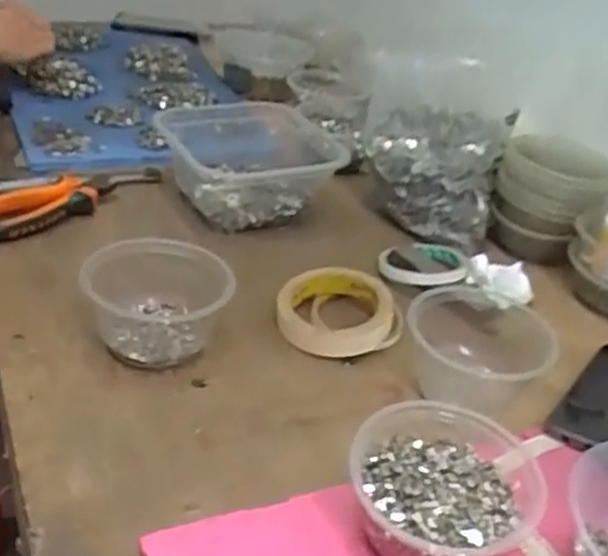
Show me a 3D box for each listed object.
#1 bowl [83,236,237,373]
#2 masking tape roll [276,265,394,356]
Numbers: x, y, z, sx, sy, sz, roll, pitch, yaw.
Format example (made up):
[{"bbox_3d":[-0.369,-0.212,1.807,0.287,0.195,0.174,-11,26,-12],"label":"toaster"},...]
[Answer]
[{"bbox_3d":[-0.117,0.020,0.603,0.113,0.058,0.094,-1,34,-15],"label":"bowl"},{"bbox_3d":[0.027,0.029,0.664,0.098,0.032,0.098,1,34,-8],"label":"masking tape roll"}]

